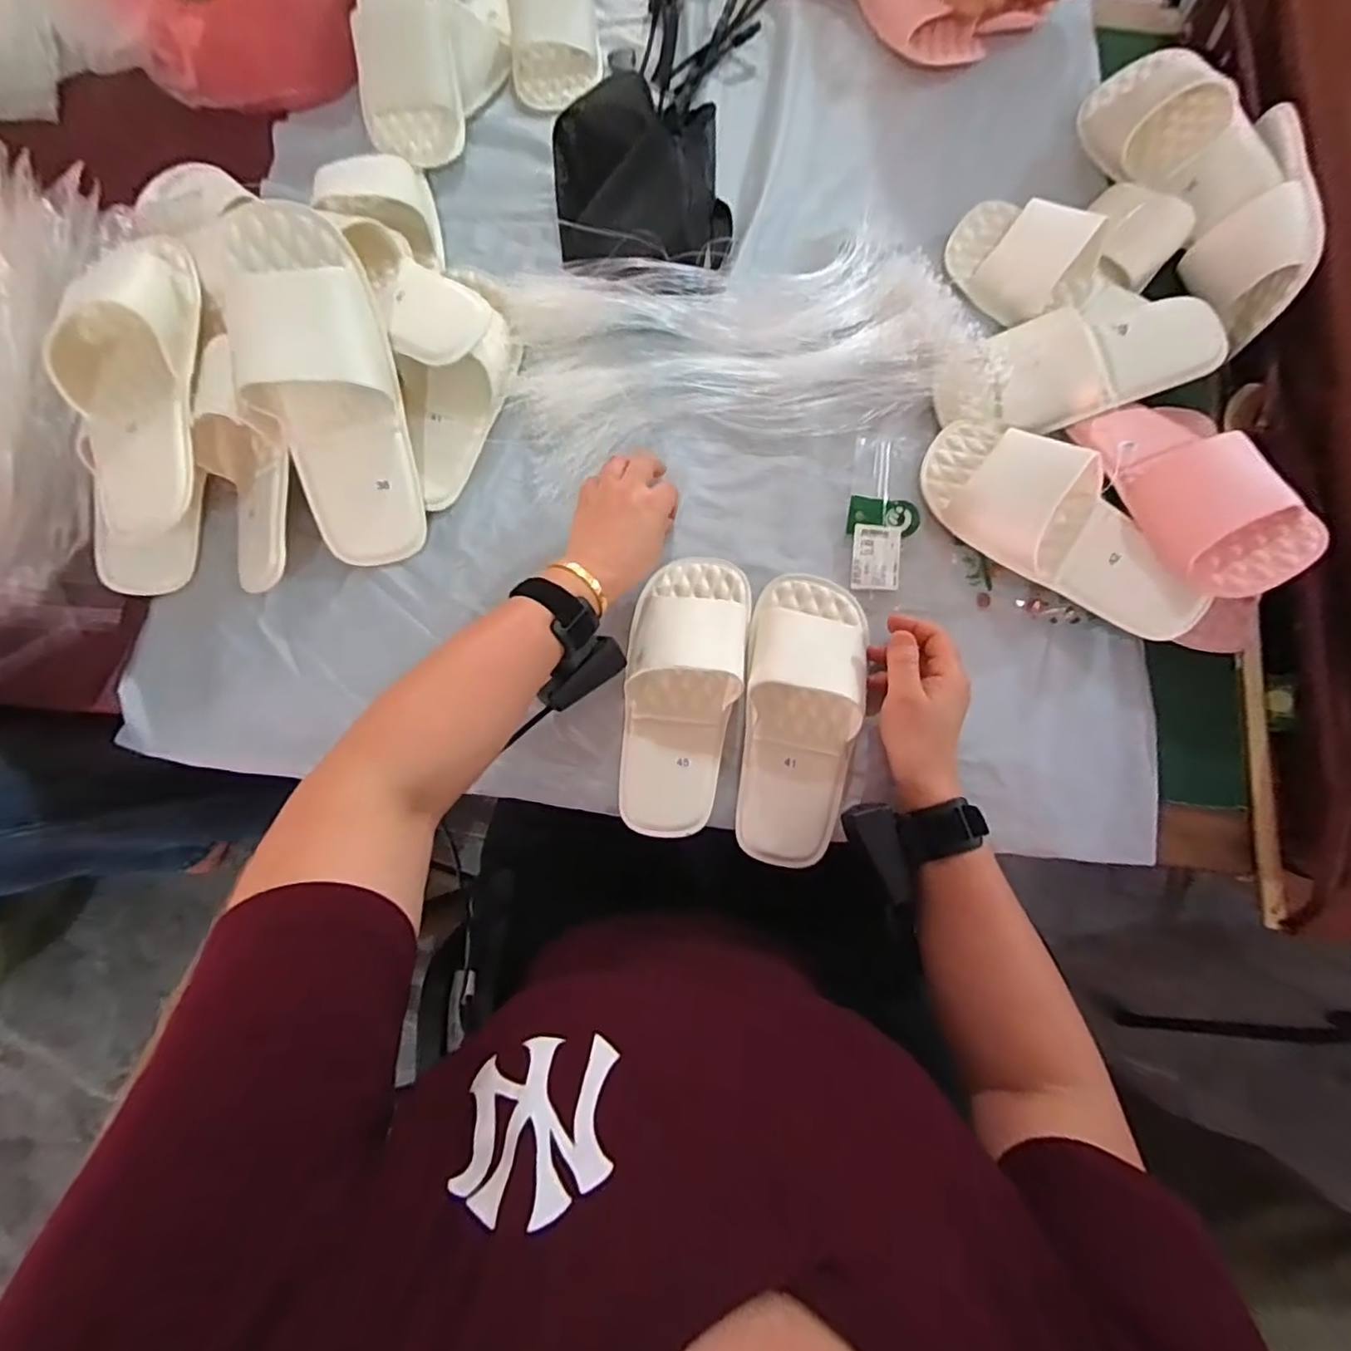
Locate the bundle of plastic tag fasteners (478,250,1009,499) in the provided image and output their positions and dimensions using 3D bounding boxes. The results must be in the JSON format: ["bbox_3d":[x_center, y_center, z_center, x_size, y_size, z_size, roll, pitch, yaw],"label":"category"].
[{"bbox_3d":[0.052,-0.306,0.582,0.431,0.044,0.210,-11,78,-4],"label":"bundle of plastic tag fasteners"}]

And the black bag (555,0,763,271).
[{"bbox_3d":[-0.002,-0.599,0.632,0.187,0.061,0.465,14,77,2],"label":"black bag"}]

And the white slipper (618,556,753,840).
[{"bbox_3d":[0.004,0.013,0.517,0.099,0.053,0.236,8,77,1],"label":"white slipper"}]

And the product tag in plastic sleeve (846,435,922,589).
[{"bbox_3d":[0.185,-0.148,0.557,0.057,0.007,0.147,5,77,0],"label":"product tag in plastic sleeve"}]

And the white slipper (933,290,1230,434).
[{"bbox_3d":[0.358,-0.289,0.566,0.241,0.058,0.112,-15,78,-5],"label":"white slipper"}]

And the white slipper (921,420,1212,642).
[{"bbox_3d":[0.325,-0.128,0.521,0.253,0.074,0.110,42,80,8],"label":"white slipper"}]

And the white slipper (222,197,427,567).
[{"bbox_3d":[-0.282,-0.225,0.507,0.102,0.060,0.267,-11,112,-4],"label":"white slipper"}]

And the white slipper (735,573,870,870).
[{"bbox_3d":[0.103,0.032,0.504,0.093,0.053,0.234,8,85,1],"label":"white slipper"}]

